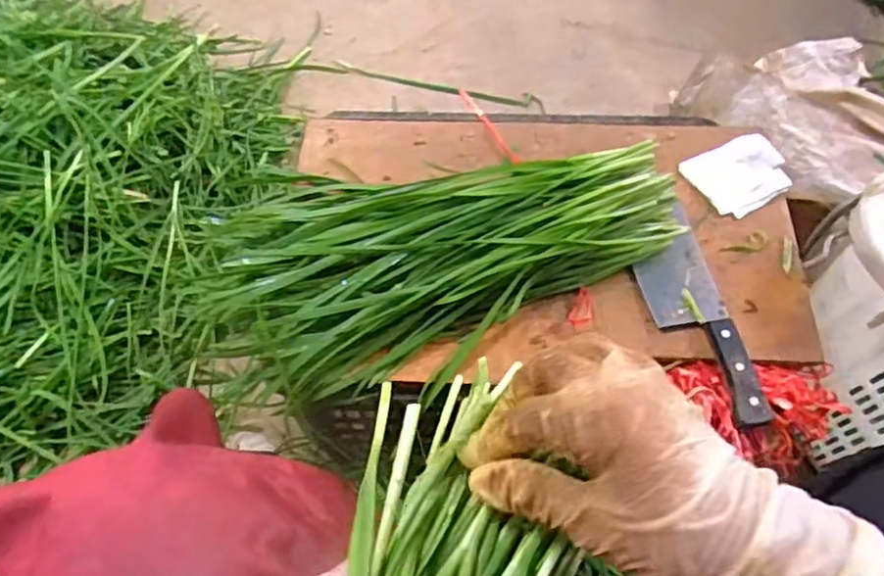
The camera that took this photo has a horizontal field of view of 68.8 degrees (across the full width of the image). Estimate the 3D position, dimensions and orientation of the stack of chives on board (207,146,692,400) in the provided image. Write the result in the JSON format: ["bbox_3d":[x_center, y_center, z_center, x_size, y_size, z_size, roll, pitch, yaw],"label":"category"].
[{"bbox_3d":[0.002,-0.027,0.602,0.446,0.082,0.220,-5,63,-2],"label":"stack of chives on board"}]

